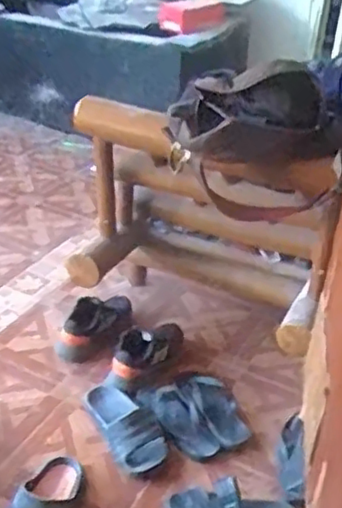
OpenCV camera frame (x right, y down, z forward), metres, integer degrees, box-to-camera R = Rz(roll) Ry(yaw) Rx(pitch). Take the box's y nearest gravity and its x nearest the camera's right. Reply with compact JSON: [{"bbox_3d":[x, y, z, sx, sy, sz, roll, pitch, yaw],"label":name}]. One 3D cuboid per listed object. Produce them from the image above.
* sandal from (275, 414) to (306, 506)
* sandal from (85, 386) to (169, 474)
[{"bbox_3d":[0.275,0.456,1.482,0.065,0.075,0.225,5,44,1],"label":"sandal"},{"bbox_3d":[-0.111,0.387,1.539,0.128,0.067,0.281,-17,37,-31],"label":"sandal"}]

